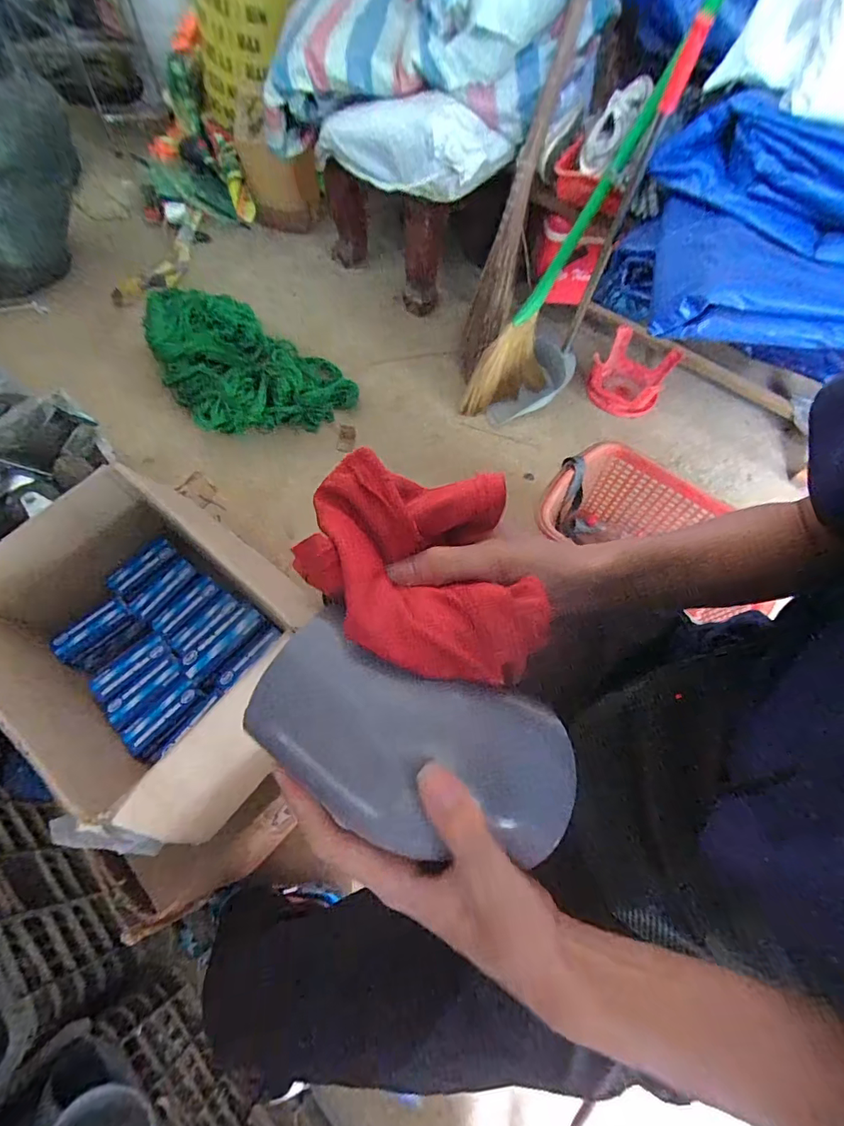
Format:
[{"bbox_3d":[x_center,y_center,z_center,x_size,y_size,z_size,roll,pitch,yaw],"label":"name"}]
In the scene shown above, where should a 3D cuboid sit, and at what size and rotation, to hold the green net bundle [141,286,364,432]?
[{"bbox_3d":[-0.510,-0.591,1.319,0.432,0.196,0.512,-36,68,-18],"label":"green net bundle"}]

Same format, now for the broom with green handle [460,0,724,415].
[{"bbox_3d":[0.381,-0.774,1.101,0.233,0.926,0.143,-15,61,-35],"label":"broom with green handle"}]

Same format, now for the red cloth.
[{"bbox_3d":[0.002,-0.001,0.239,0.117,0.038,0.115,0,62,-1],"label":"red cloth"}]

